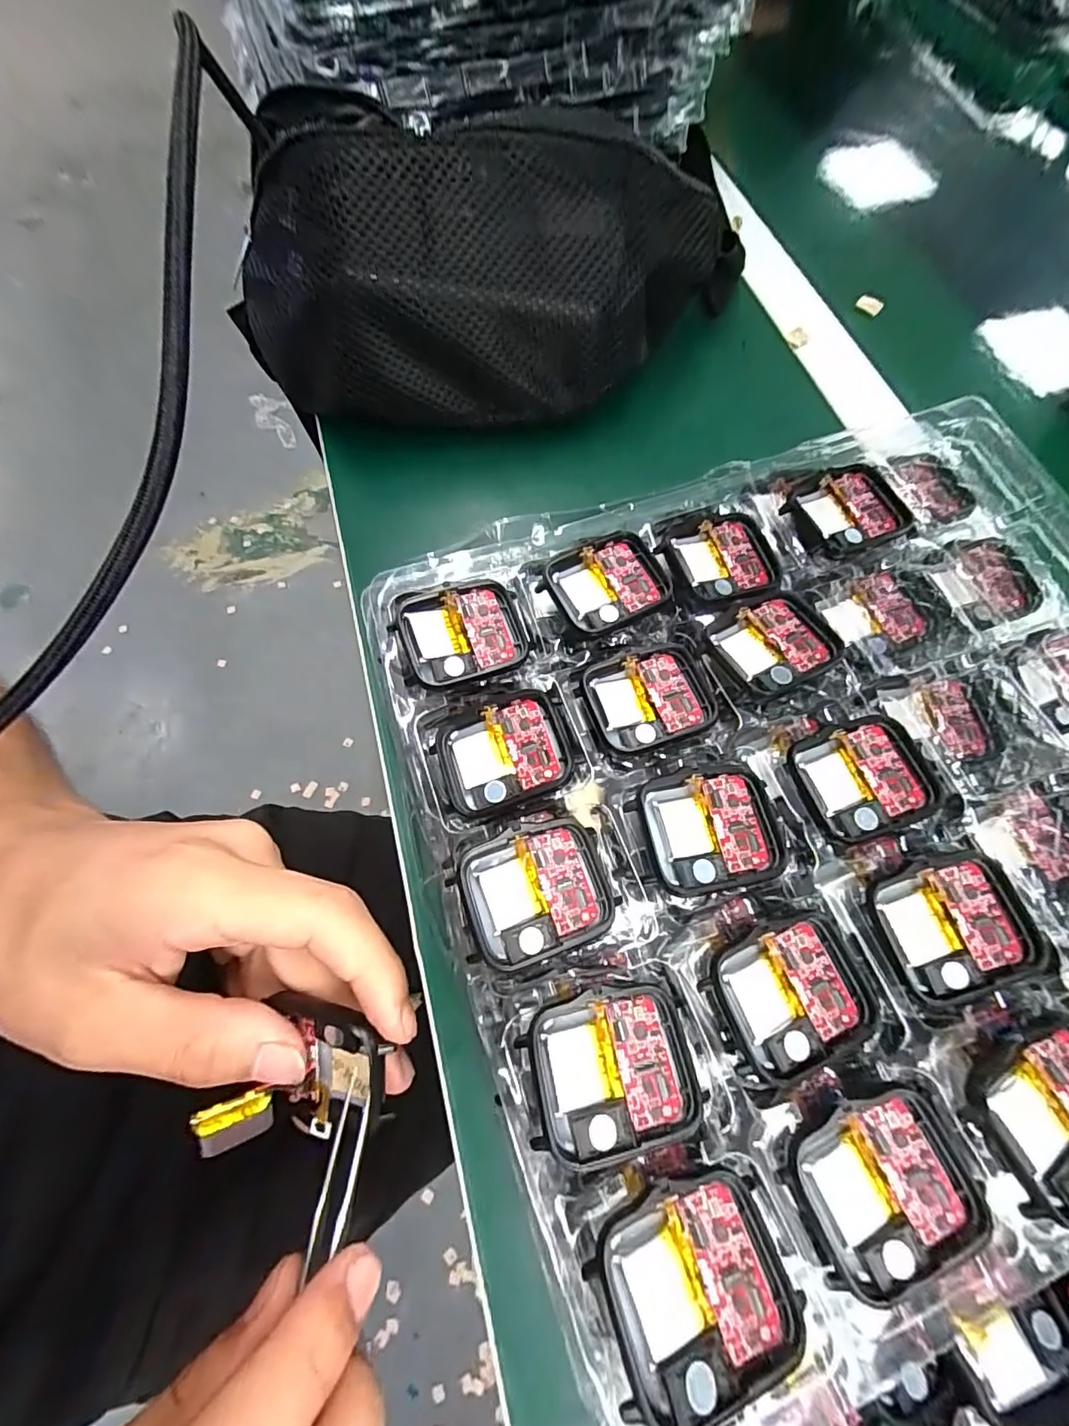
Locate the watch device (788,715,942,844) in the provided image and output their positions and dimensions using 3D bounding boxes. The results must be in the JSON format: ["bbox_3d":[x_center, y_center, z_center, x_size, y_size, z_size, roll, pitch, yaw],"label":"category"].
[{"bbox_3d":[0.113,0.022,0.178,0.043,0.007,0.037,-17,70,-7],"label":"watch device"}]

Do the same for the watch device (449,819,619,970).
[{"bbox_3d":[0.000,0.054,0.159,0.046,0.008,0.038,-20,70,-8],"label":"watch device"}]

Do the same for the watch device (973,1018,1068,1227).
[{"bbox_3d":[0.142,0.107,0.141,0.044,0.009,0.036,-21,71,-8],"label":"watch device"}]

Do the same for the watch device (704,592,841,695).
[{"bbox_3d":[0.090,-0.026,0.193,0.043,0.009,0.036,-23,71,-9],"label":"watch device"}]

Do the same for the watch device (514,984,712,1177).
[{"bbox_3d":[0.022,0.097,0.143,0.045,0.007,0.037,-10,69,-4],"label":"watch device"}]

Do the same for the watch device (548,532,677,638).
[{"bbox_3d":[0.029,-0.050,0.202,0.043,0.008,0.037,-24,71,-9],"label":"watch device"}]

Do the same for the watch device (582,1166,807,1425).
[{"bbox_3d":[0.039,0.136,0.124,0.045,0.013,0.037,-15,70,-6],"label":"watch device"}]

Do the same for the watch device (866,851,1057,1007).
[{"bbox_3d":[0.129,0.065,0.160,0.042,0.009,0.037,-15,70,-6],"label":"watch device"}]

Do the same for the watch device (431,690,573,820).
[{"bbox_3d":[-0.011,0.015,0.180,0.043,0.012,0.037,-15,70,-6],"label":"watch device"}]

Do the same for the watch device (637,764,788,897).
[{"bbox_3d":[0.057,0.037,0.168,0.043,0.009,0.038,-8,69,-4],"label":"watch device"}]

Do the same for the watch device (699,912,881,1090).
[{"bbox_3d":[0.076,0.082,0.153,0.045,0.006,0.037,-18,70,-7],"label":"watch device"}]

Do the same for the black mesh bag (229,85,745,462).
[{"bbox_3d":[-0.013,-0.235,0.272,0.280,0.093,0.139,-23,71,-9],"label":"black mesh bag"}]

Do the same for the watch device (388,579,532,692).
[{"bbox_3d":[-0.026,-0.030,0.191,0.045,0.011,0.038,-13,70,-6],"label":"watch device"}]

